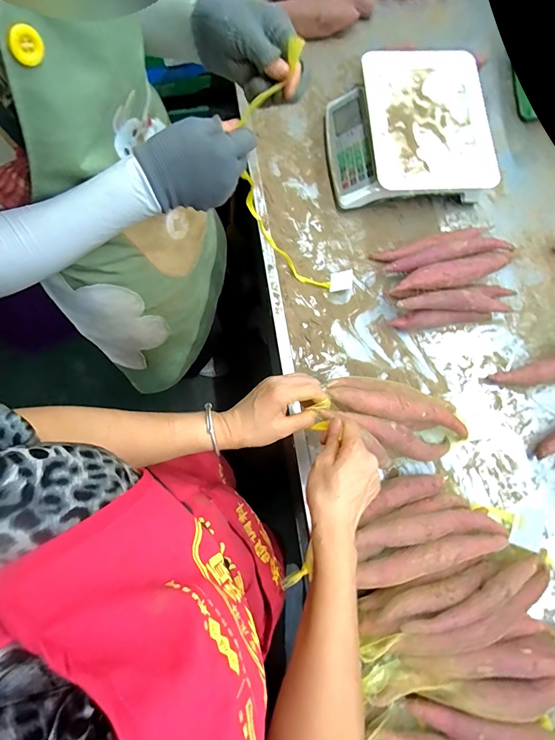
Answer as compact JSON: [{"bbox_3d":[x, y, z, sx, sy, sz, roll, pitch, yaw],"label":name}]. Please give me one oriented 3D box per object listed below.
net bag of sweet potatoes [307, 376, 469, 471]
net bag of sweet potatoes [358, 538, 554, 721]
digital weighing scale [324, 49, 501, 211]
[{"bbox_3d":[0.174,0.079,0.539,0.277,0.055,0.123,16,77,-30],"label":"net bag of sweet potatoes"},{"bbox_3d":[0.290,0.364,0.512,0.357,0.098,0.165,-9,79,-3],"label":"net bag of sweet potatoes"},{"bbox_3d":[0.242,-0.452,0.697,0.282,0.083,0.290,-2,79,-2],"label":"digital weighing scale"}]

